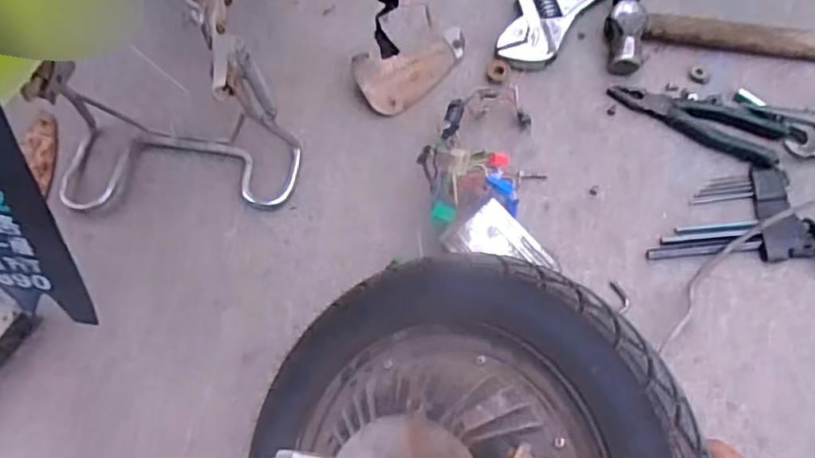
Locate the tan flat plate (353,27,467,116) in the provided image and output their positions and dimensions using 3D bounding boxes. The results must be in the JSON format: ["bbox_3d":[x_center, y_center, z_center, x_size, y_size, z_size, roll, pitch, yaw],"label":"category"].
[{"bbox_3d":[0.009,-0.184,0.733,0.135,0.021,0.073,-26,92,-13],"label":"tan flat plate"}]

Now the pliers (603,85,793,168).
[{"bbox_3d":[0.318,-0.125,0.698,0.182,0.013,0.059,25,72,11],"label":"pliers"}]

